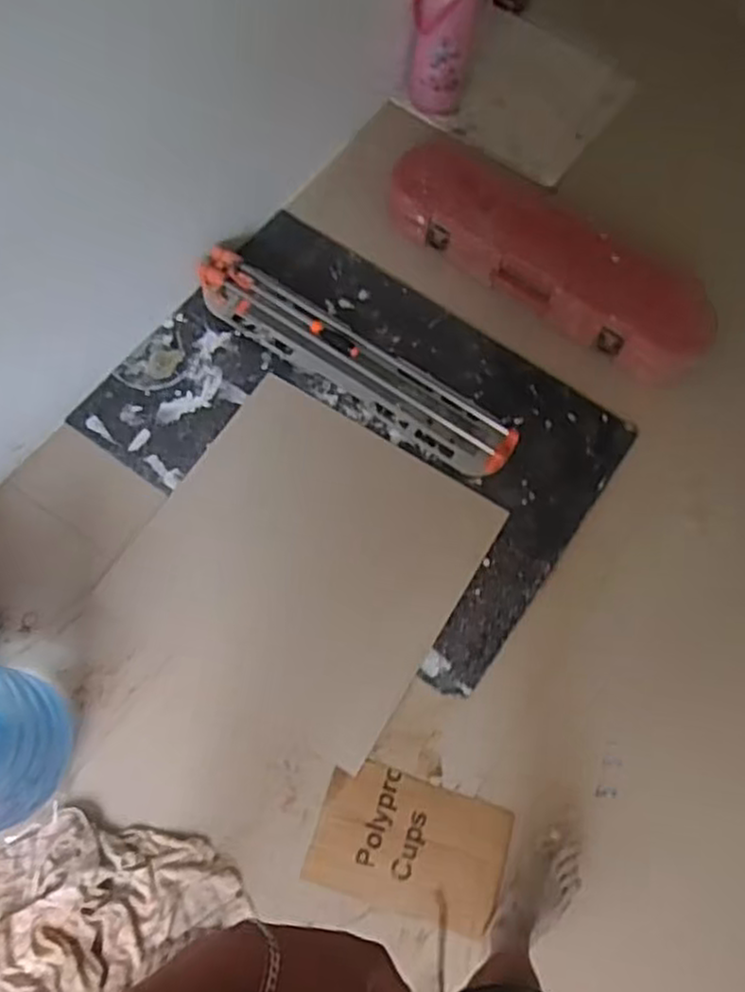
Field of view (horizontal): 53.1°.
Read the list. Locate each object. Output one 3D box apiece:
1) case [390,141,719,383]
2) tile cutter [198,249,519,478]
[{"bbox_3d":[0.395,-0.530,1.648,0.776,0.158,0.247,32,71,9],"label":"case"},{"bbox_3d":[-0.044,-0.278,1.569,0.747,0.094,0.144,30,71,9],"label":"tile cutter"}]

